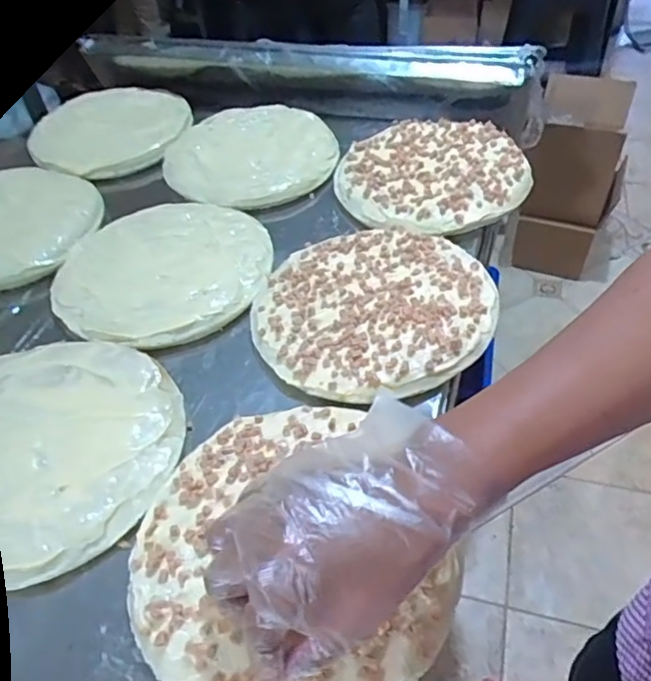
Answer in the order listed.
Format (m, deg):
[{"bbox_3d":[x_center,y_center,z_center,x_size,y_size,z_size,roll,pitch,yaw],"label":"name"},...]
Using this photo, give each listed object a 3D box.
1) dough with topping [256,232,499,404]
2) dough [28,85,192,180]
[{"bbox_3d":[0.042,-0.037,0.484,0.186,0.026,0.195,3,49,-4],"label":"dough with topping"},{"bbox_3d":[-0.258,-0.266,0.696,0.192,0.023,0.160,-18,54,-21],"label":"dough"}]

